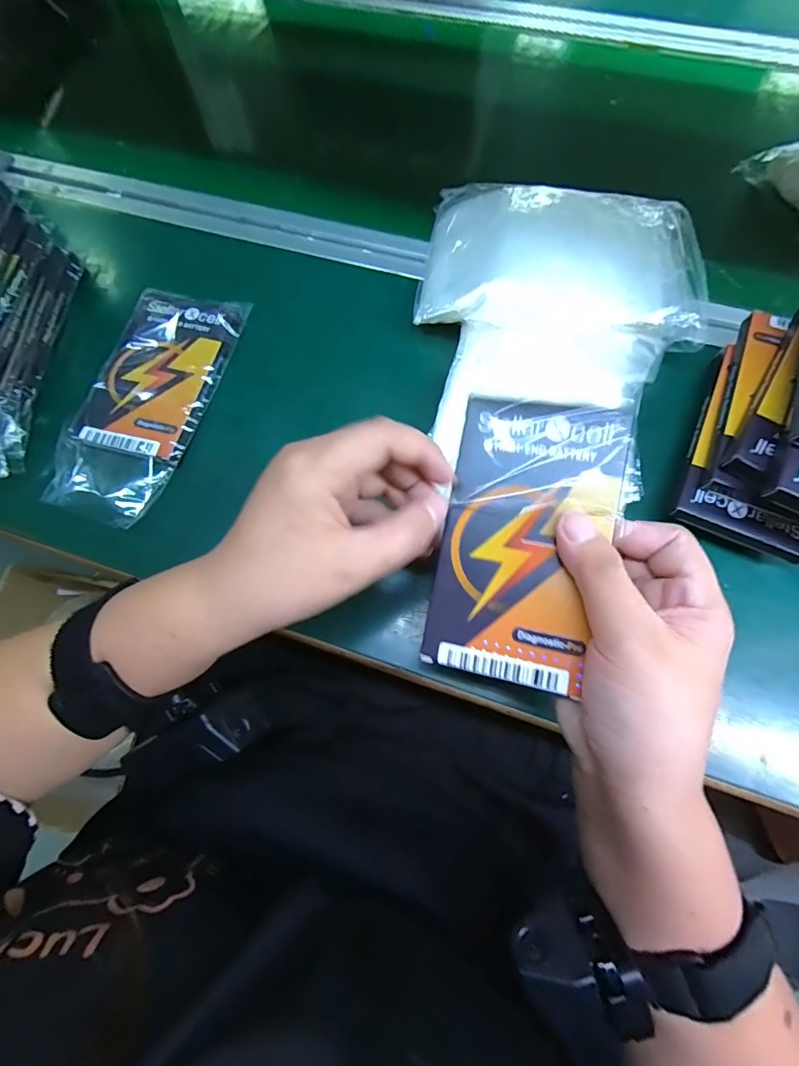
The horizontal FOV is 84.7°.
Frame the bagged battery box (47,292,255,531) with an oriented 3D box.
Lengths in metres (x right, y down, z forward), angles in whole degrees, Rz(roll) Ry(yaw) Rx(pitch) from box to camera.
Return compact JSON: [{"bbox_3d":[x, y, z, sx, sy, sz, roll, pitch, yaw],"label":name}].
[{"bbox_3d":[-0.189,-0.105,0.325,0.088,0.015,0.196,14,73,7],"label":"bagged battery box"}]

